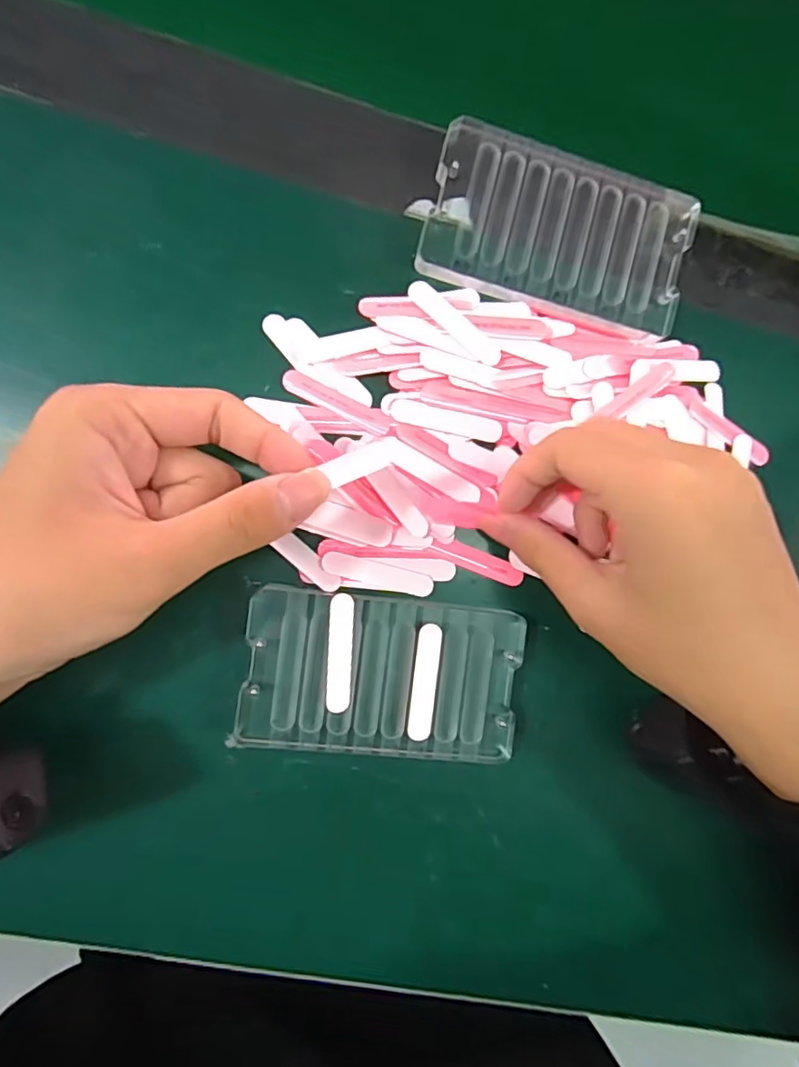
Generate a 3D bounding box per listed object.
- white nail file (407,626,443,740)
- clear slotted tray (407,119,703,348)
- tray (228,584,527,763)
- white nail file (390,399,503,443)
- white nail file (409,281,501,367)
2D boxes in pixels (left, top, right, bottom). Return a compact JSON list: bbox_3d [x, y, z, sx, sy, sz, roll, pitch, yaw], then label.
[{"bbox_3d":[0.012,0.066,0.247,0.011,0.004,0.050,7,89,-8],"label":"white nail file"},{"bbox_3d":[0.075,-0.139,0.260,0.121,0.010,0.069,13,88,-8],"label":"clear slotted tray"},{"bbox_3d":[-0.006,0.063,0.251,0.121,0.011,0.068,7,89,-8],"label":"tray"},{"bbox_3d":[0.022,-0.051,0.253,0.050,0.004,0.010,11,88,-8],"label":"white nail file"},{"bbox_3d":[0.025,-0.095,0.254,0.050,0.006,0.010,43,85,-6],"label":"white nail file"}]

